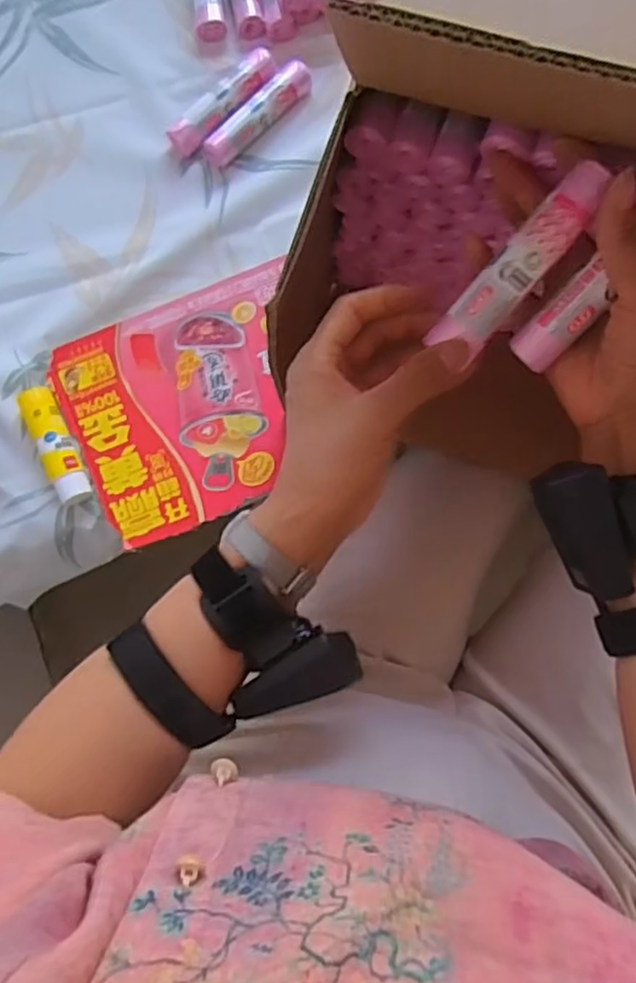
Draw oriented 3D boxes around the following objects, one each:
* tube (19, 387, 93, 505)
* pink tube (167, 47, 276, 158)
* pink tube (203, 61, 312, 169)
[{"bbox_3d":[-0.230,-0.043,0.590,0.028,0.022,0.110,-24,83,-4],"label":"tube"},{"bbox_3d":[-0.092,-0.368,0.636,0.122,0.031,0.027,-44,84,-6],"label":"pink tube"},{"bbox_3d":[-0.057,-0.358,0.639,0.126,0.025,0.029,-44,84,-6],"label":"pink tube"}]

